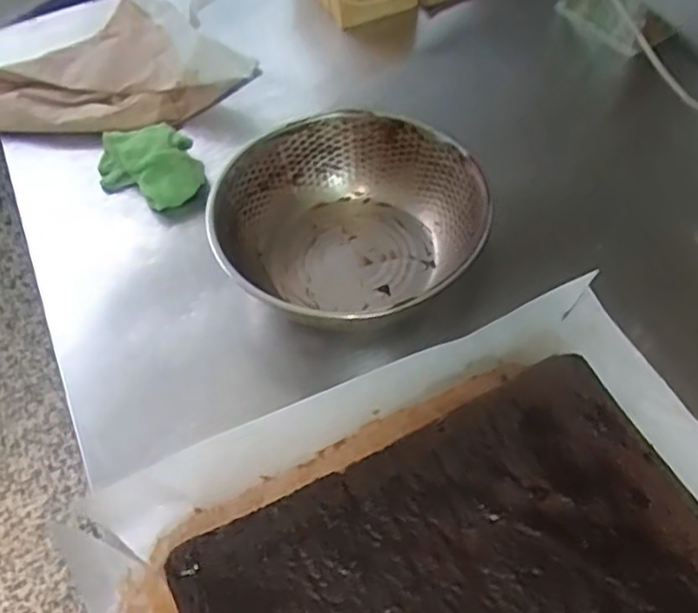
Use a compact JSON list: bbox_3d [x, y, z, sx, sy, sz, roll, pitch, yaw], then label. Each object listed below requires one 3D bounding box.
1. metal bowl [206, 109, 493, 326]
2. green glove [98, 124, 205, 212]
[{"bbox_3d":[0.001,-0.075,0.645,0.239,0.087,0.234,-2,56,2],"label":"metal bowl"},{"bbox_3d":[-0.225,-0.163,0.748,0.103,0.041,0.126,-24,58,-12],"label":"green glove"}]

